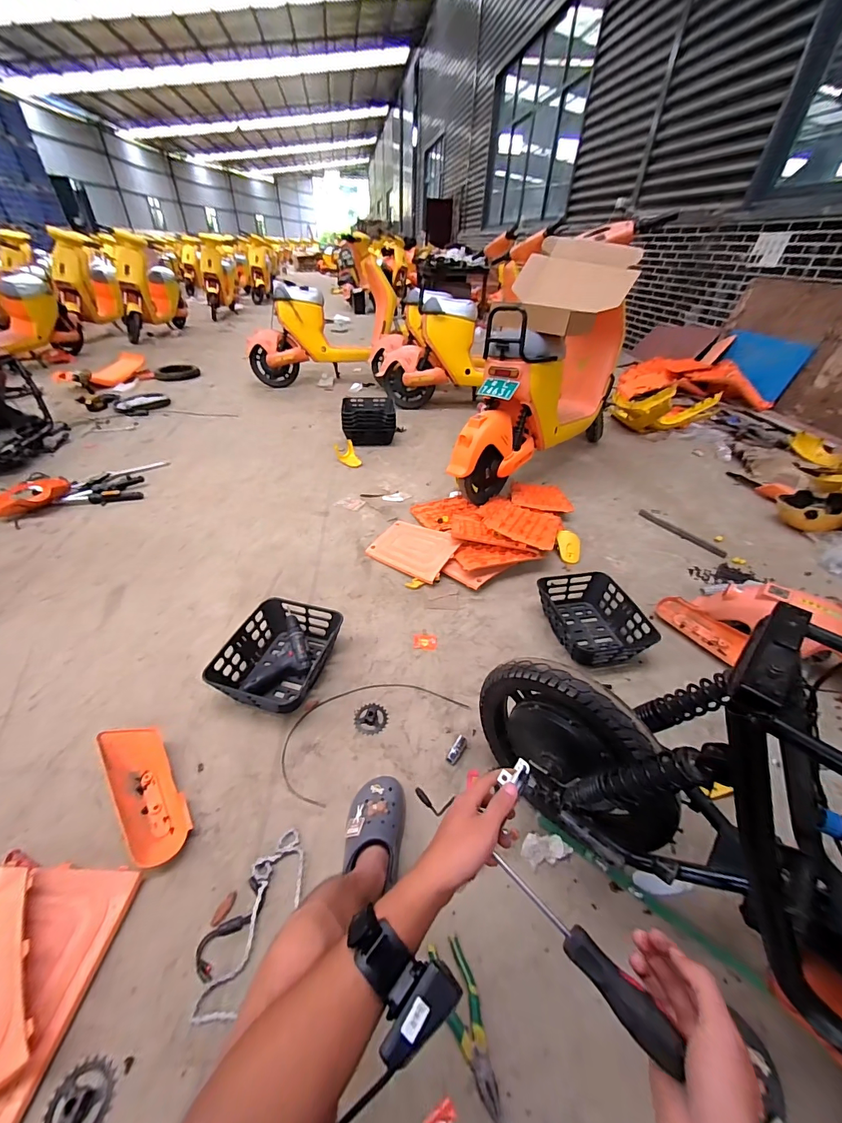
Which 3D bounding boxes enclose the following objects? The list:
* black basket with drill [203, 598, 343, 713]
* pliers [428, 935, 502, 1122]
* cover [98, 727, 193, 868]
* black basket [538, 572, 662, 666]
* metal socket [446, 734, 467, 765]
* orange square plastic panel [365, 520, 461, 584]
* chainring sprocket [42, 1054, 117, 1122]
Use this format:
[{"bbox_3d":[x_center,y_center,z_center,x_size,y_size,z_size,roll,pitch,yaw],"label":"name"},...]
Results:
[{"bbox_3d":[-0.388,0.258,1.113,0.271,0.122,0.320,9,39,9],"label":"black basket with drill"},{"bbox_3d":[0.072,0.719,0.619,0.056,0.019,0.191,-11,41,-15],"label":"pliers"},{"bbox_3d":[-0.599,0.491,0.856,0.116,0.060,0.321,-27,48,-32],"label":"cover"},{"bbox_3d":[0.536,0.169,1.264,0.284,0.113,0.325,-3,39,-7],"label":"black basket"},{"bbox_3d":[0.088,0.455,0.959,0.023,0.019,0.071,24,44,25],"label":"metal socket"},{"bbox_3d":[-0.029,-0.054,1.528,0.310,0.016,0.246,20,50,26],"label":"orange square plastic panel"},{"bbox_3d":[-0.482,0.769,0.559,0.083,0.010,0.086,-9,40,-13],"label":"chainring sprocket"}]

